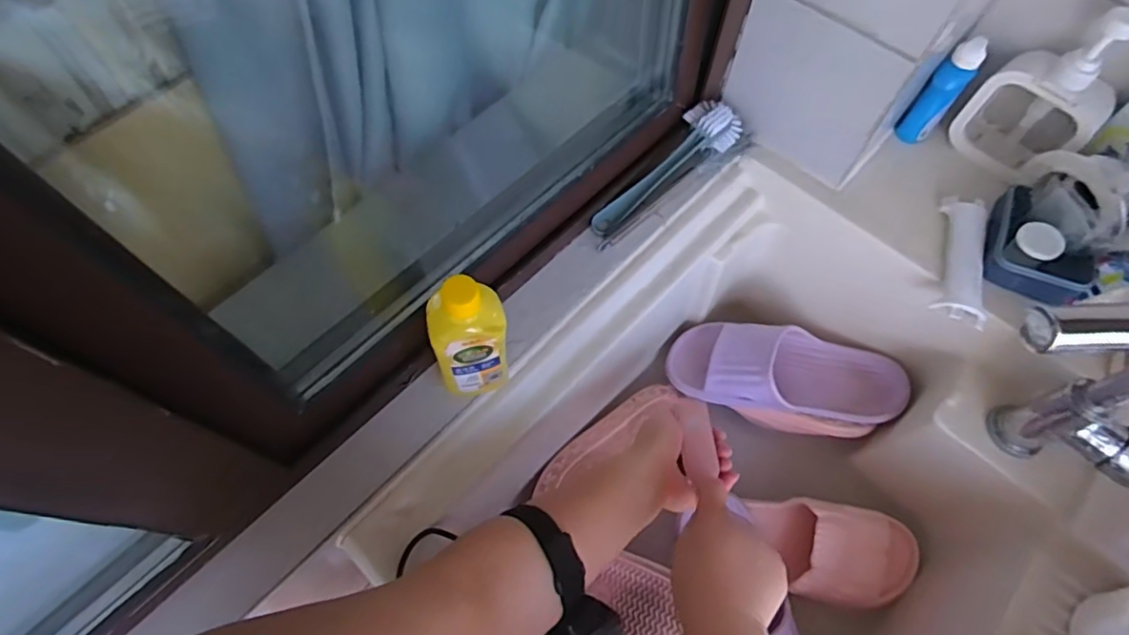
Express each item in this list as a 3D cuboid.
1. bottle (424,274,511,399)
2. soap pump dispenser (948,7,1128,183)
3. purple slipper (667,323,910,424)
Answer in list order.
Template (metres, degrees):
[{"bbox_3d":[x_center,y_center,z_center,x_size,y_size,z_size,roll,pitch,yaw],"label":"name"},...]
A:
[{"bbox_3d":[-0.073,0.018,0.461,0.059,0.150,0.044,-7,65,-4],"label":"bottle"},{"bbox_3d":[0.484,-0.219,0.578,0.049,0.174,0.104,-31,69,-14],"label":"soap pump dispenser"},{"bbox_3d":[0.258,0.063,0.688,0.254,0.078,0.103,12,65,5],"label":"purple slipper"}]

